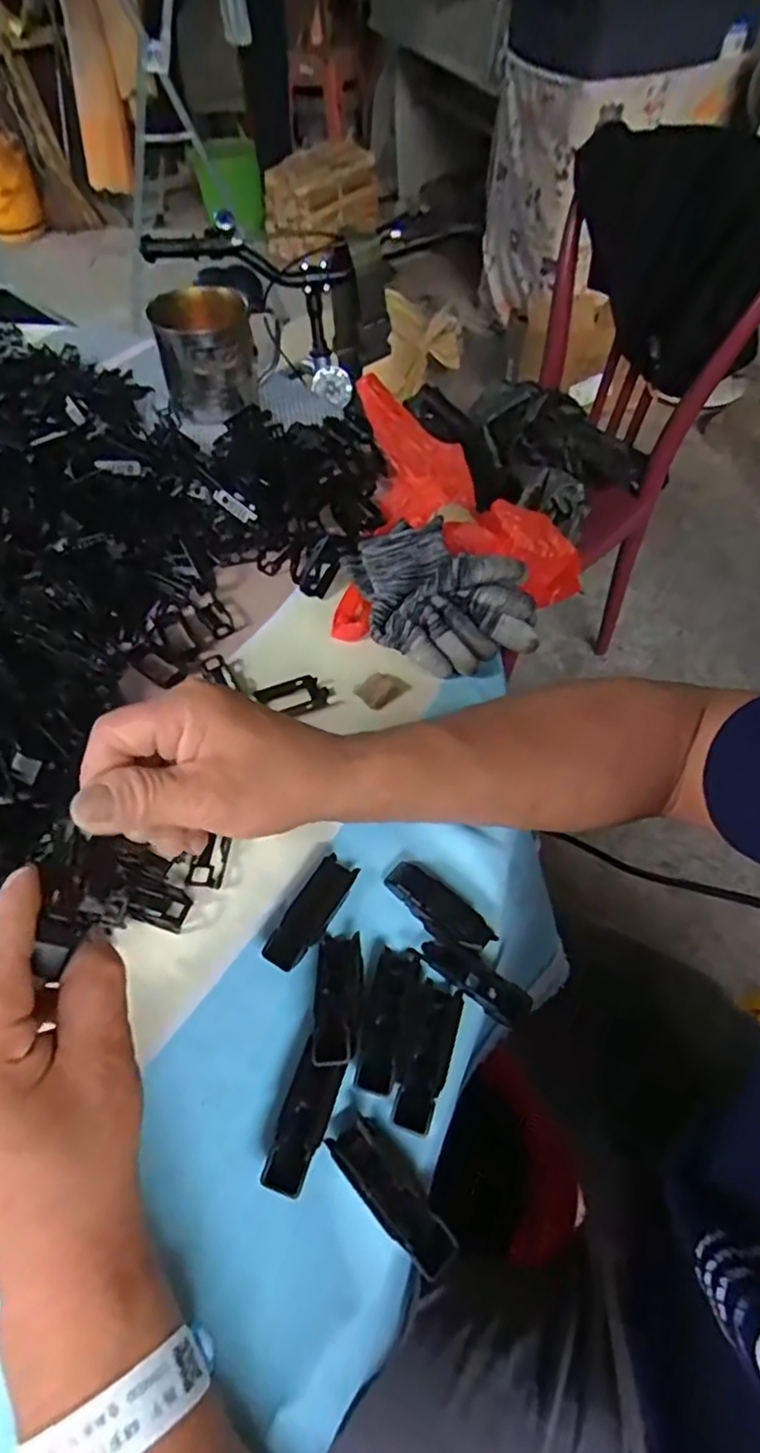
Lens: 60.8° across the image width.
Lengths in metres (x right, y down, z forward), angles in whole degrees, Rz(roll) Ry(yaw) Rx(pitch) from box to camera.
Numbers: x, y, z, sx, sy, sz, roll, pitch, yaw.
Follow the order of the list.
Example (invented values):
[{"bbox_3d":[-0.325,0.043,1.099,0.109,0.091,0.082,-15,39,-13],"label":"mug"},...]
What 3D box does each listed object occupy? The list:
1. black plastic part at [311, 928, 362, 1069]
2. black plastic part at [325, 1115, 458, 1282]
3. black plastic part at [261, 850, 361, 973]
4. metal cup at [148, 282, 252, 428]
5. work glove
[{"bbox_3d":[-0.021,0.135,0.326,0.023,0.008,0.068,4,37,-1],"label":"black plastic part"},{"bbox_3d":[0.005,0.205,0.285,0.022,0.009,0.064,-35,62,-23],"label":"black plastic part"},{"bbox_3d":[-0.038,0.103,0.358,0.022,0.011,0.066,27,59,17],"label":"black plastic part"},{"bbox_3d":[-0.167,-0.358,0.629,0.085,0.089,0.085,0,55,-1],"label":"metal cup"},{"bbox_3d":[0.042,-0.097,0.457,0.100,0.061,0.117,-15,56,-11],"label":"work glove"}]

